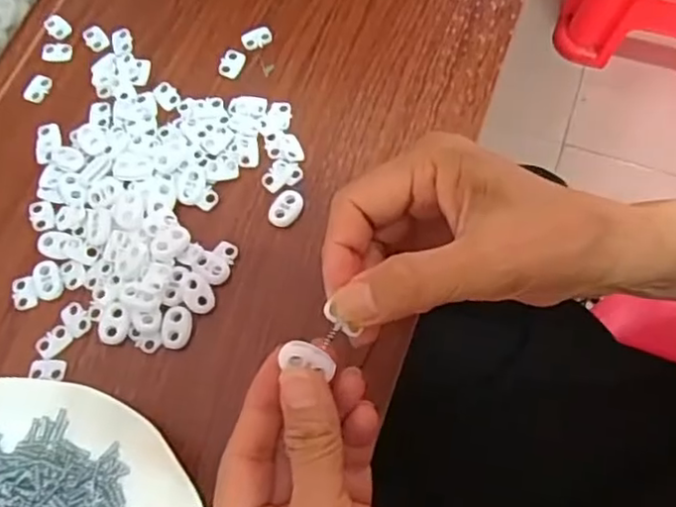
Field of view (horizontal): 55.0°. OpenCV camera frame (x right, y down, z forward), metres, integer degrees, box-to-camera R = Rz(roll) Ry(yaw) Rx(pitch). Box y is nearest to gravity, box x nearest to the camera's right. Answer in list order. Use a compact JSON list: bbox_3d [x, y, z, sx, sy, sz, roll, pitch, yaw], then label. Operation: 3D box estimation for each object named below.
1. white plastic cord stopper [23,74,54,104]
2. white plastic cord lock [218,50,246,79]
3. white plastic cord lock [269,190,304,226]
[{"bbox_3d":[-0.189,-0.104,0.407,0.014,0.004,0.019,17,72,7],"label":"white plastic cord stopper"},{"bbox_3d":[-0.067,-0.119,0.406,0.014,0.004,0.018,21,72,8],"label":"white plastic cord lock"},{"bbox_3d":[-0.030,-0.026,0.366,0.016,0.005,0.022,29,74,11],"label":"white plastic cord lock"}]

